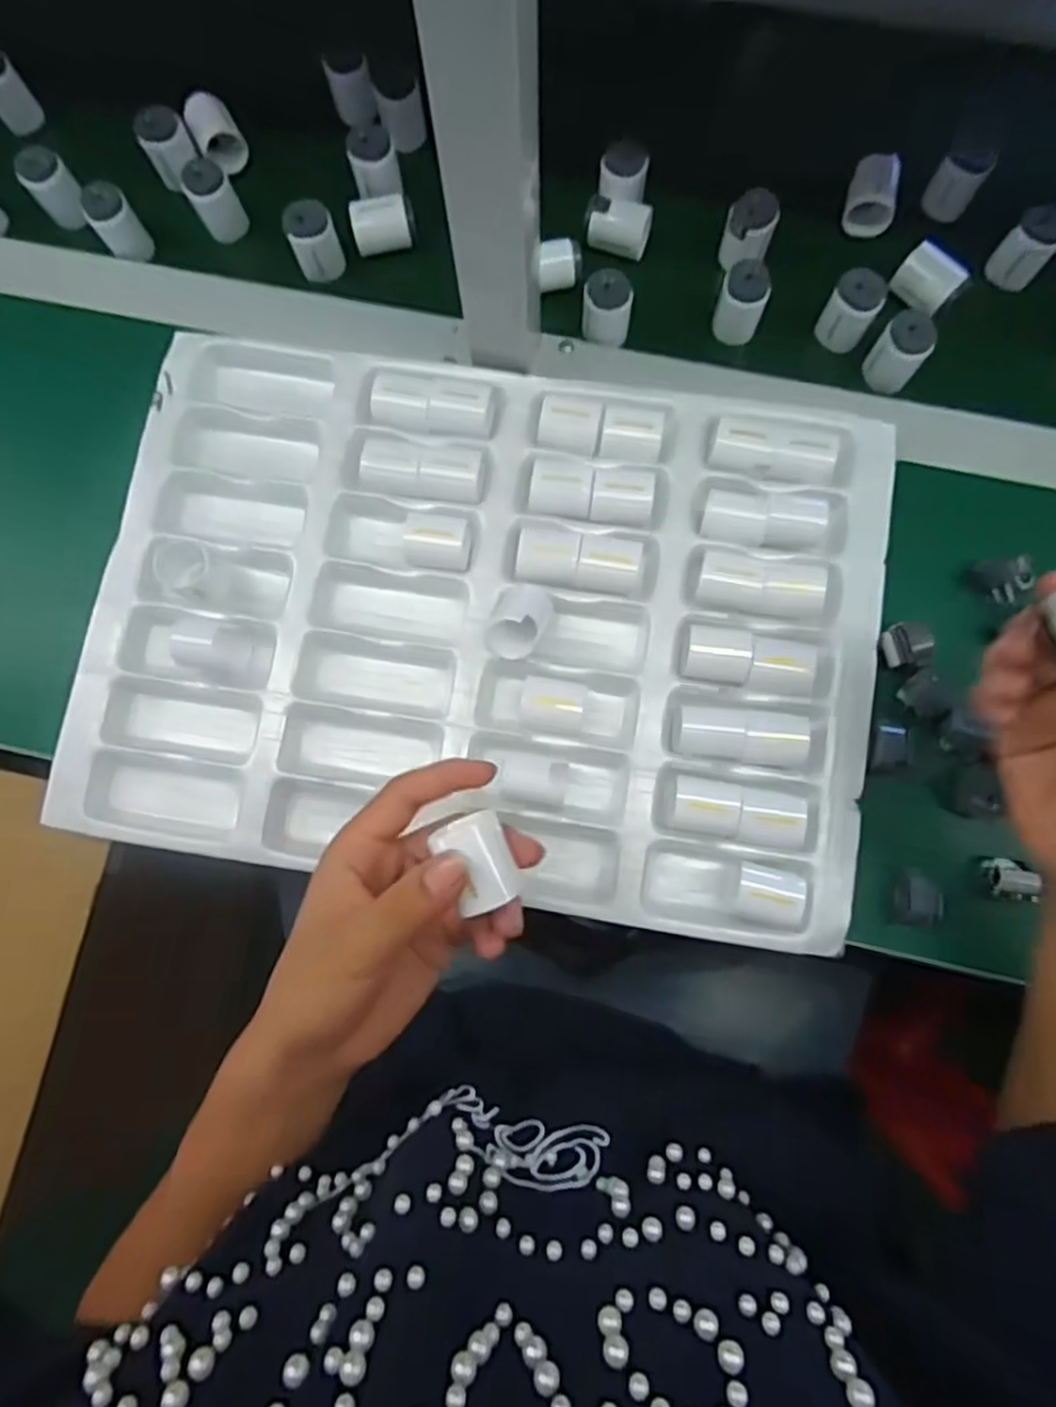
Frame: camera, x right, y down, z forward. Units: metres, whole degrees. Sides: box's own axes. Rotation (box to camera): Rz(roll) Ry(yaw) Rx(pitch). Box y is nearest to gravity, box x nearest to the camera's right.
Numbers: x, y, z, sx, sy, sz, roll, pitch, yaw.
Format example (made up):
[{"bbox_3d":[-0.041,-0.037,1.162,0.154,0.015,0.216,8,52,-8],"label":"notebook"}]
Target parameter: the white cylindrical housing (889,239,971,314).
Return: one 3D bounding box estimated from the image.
[{"bbox_3d":[0.255,-0.270,0.456,0.038,0.025,0.023,40,84,8],"label":"white cylindrical housing"}]

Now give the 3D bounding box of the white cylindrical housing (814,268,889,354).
[{"bbox_3d":[0.204,-0.249,0.452,0.030,0.042,0.027,26,83,6],"label":"white cylindrical housing"}]

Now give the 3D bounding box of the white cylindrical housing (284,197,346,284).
[{"bbox_3d":[-0.142,-0.309,0.478,0.030,0.040,0.028,0,81,2],"label":"white cylindrical housing"}]

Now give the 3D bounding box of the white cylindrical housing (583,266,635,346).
[{"bbox_3d":[0.051,-0.254,0.461,0.030,0.036,0.026,6,81,3],"label":"white cylindrical housing"}]

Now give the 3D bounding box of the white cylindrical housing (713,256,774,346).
[{"bbox_3d":[0.136,-0.254,0.456,0.029,0.041,0.033,12,81,4],"label":"white cylindrical housing"}]

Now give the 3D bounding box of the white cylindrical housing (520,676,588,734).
[{"bbox_3d":[0.015,0.002,0.420,0.037,0.025,0.031,6,81,3],"label":"white cylindrical housing"}]

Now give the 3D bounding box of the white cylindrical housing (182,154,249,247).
[{"bbox_3d":[-0.212,-0.341,0.486,0.029,0.042,0.026,-29,82,-2],"label":"white cylindrical housing"}]

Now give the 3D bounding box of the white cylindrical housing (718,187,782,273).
[{"bbox_3d":[0.144,-0.308,0.467,0.031,0.036,0.028,15,82,5],"label":"white cylindrical housing"}]

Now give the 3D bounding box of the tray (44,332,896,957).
[{"bbox_3d":[-0.026,-0.051,0.431,0.449,0.039,0.316,10,81,4],"label":"tray"}]

